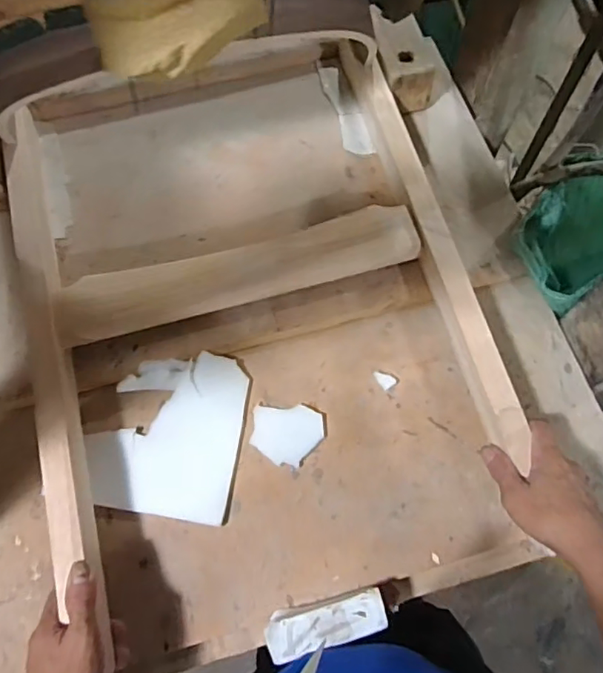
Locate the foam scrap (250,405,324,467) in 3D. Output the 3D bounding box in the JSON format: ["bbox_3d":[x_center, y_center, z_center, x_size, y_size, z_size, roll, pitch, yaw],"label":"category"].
[{"bbox_3d":[-0.017,0.118,0.655,0.082,0.005,0.069,5,68,2],"label":"foam scrap"}]

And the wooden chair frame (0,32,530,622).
[{"bbox_3d":[-0.085,-0.117,0.680,0.505,0.072,0.653,-15,69,-6],"label":"wooden chair frame"}]

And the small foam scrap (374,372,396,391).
[{"bbox_3d":[0.105,0.052,0.682,0.019,0.008,0.027,-39,73,-14],"label":"small foam scrap"}]

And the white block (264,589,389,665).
[{"bbox_3d":[0.025,0.296,0.563,0.119,0.055,0.039,-14,69,-6],"label":"white block"}]

